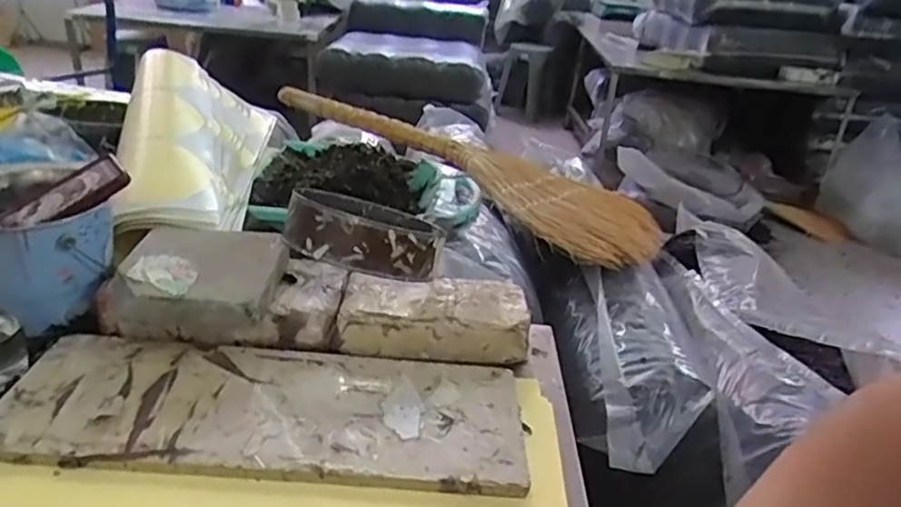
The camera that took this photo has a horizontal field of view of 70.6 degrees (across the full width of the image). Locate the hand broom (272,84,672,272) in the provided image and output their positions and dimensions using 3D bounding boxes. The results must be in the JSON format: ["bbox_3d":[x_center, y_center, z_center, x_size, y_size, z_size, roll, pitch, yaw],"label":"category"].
[{"bbox_3d":[0.025,-0.184,1.159,0.274,0.062,0.817,-19,36,-40],"label":"hand broom"}]

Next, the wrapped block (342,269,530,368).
[{"bbox_3d":[-0.016,0.064,0.694,0.199,0.049,0.092,4,28,-4],"label":"wrapped block"}]

